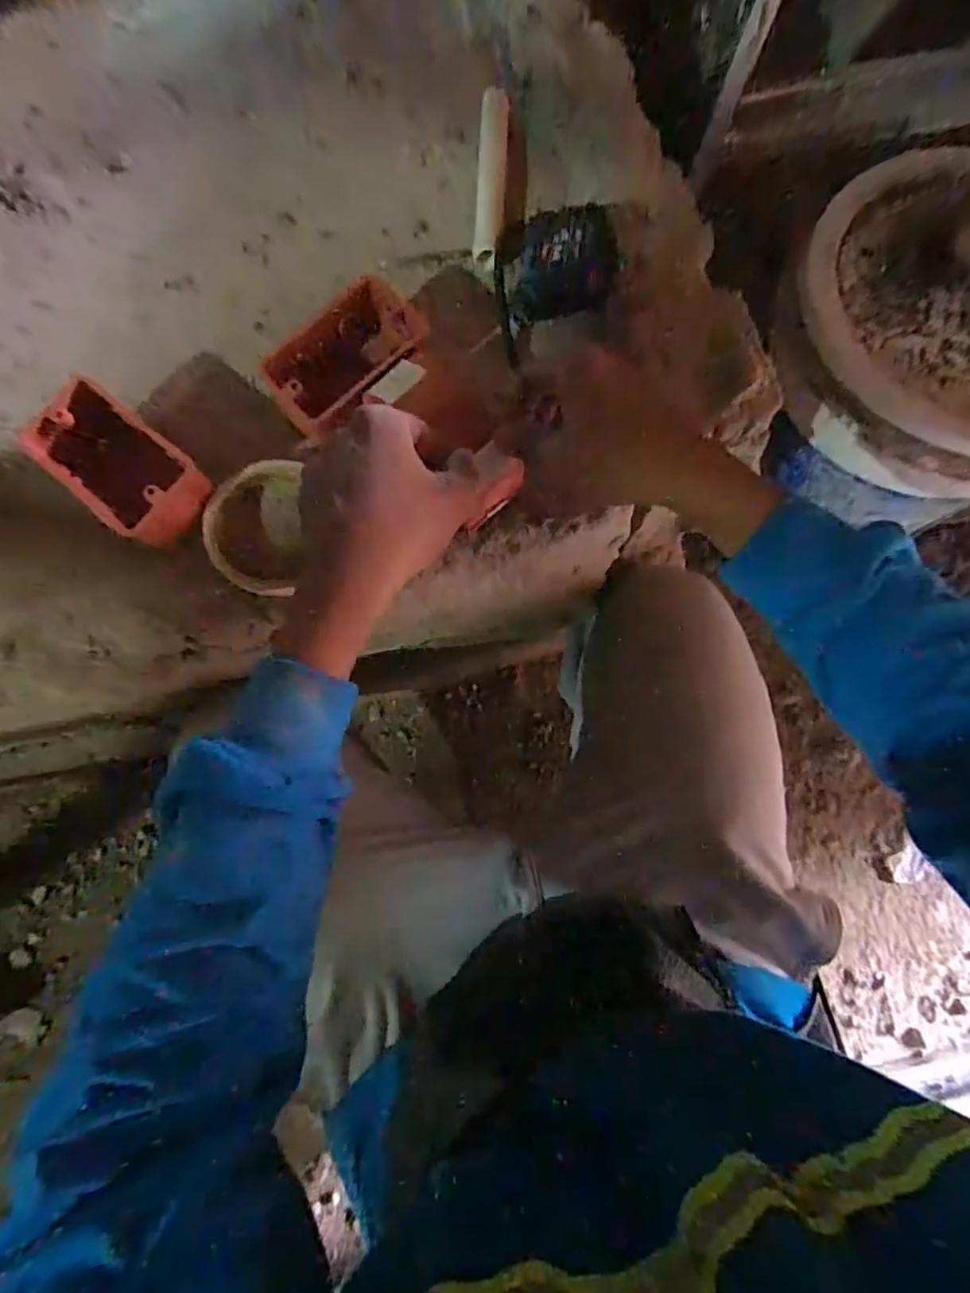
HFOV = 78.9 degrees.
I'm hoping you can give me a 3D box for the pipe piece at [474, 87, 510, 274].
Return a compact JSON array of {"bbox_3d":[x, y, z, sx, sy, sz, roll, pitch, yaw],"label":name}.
[{"bbox_3d":[0.004,-0.342,0.432,0.020,0.022,0.146,3,79,-1],"label":"pipe piece"}]

